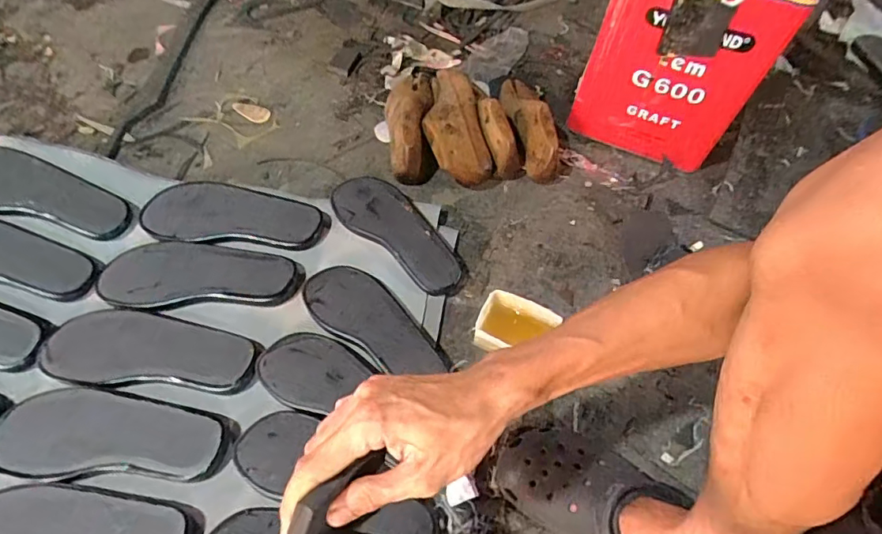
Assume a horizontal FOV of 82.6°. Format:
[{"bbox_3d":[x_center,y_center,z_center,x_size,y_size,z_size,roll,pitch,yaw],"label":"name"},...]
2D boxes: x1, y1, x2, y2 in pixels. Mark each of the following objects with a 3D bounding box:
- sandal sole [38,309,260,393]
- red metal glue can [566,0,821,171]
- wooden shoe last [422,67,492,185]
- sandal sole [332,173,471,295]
[{"bbox_3d":[-0.354,0.104,0.621,0.255,0.016,0.094,5,57,1],"label":"sandal sole"},{"bbox_3d":[0.372,-0.352,0.741,0.230,0.391,0.192,26,60,15],"label":"red metal glue can"},{"bbox_3d":[0.017,-0.236,0.830,0.095,0.071,0.246,-6,57,-6],"label":"wooden shoe last"},{"bbox_3d":[-0.058,-0.052,0.720,0.230,0.028,0.089,38,75,16],"label":"sandal sole"}]

